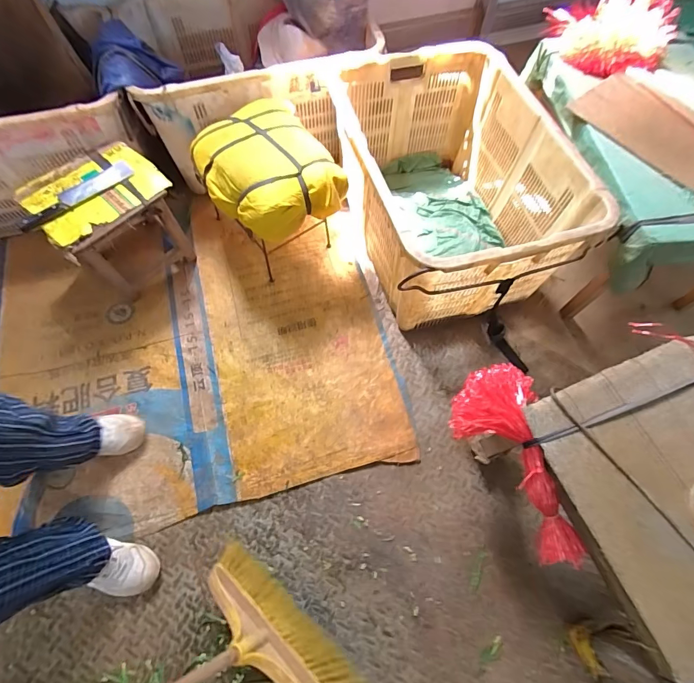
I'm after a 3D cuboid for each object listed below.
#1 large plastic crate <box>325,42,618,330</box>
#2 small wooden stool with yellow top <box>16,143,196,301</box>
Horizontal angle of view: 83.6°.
[{"bbox_3d":[0.249,-0.389,1.010,0.449,0.350,0.656,-15,66,-7],"label":"large plastic crate"},{"bbox_3d":[-0.557,-0.276,0.986,0.268,0.286,0.213,-42,71,-18],"label":"small wooden stool with yellow top"}]

